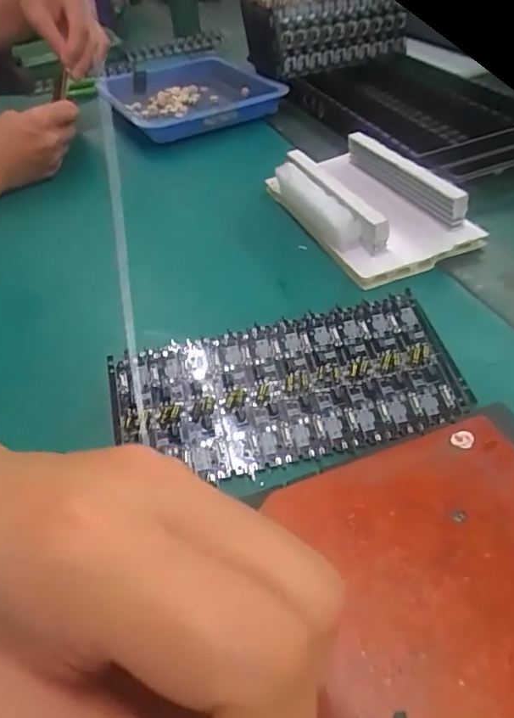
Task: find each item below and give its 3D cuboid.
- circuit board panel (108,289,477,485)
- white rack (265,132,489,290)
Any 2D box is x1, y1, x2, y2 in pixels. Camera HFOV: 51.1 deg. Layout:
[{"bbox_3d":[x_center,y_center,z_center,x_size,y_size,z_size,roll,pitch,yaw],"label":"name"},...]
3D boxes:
[{"bbox_3d":[0.014,0.014,0.264,0.163,0.005,0.079,-13,60,-5],"label":"circuit board panel"},{"bbox_3d":[0.070,-0.116,0.395,0.097,0.046,0.172,-17,43,-13],"label":"white rack"}]

